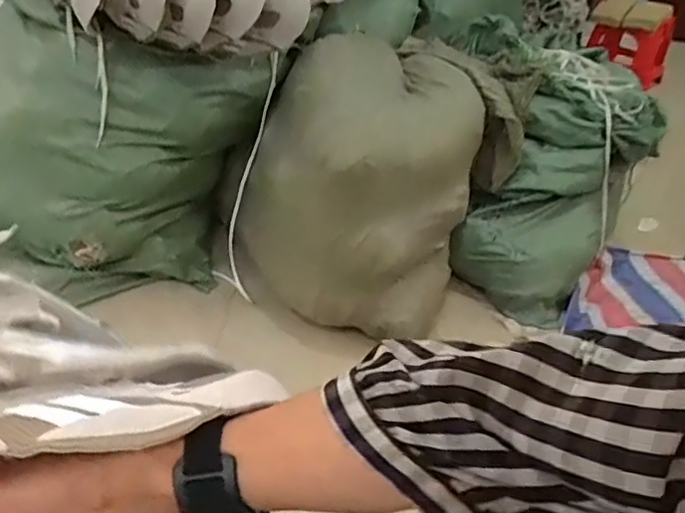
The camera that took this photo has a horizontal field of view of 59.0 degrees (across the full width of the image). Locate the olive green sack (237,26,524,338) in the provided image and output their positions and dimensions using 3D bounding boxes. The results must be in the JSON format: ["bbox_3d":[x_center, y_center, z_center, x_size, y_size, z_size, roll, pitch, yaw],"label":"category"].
[{"bbox_3d":[0.048,-0.143,1.084,0.384,0.394,0.399,26,40,22],"label":"olive green sack"}]

